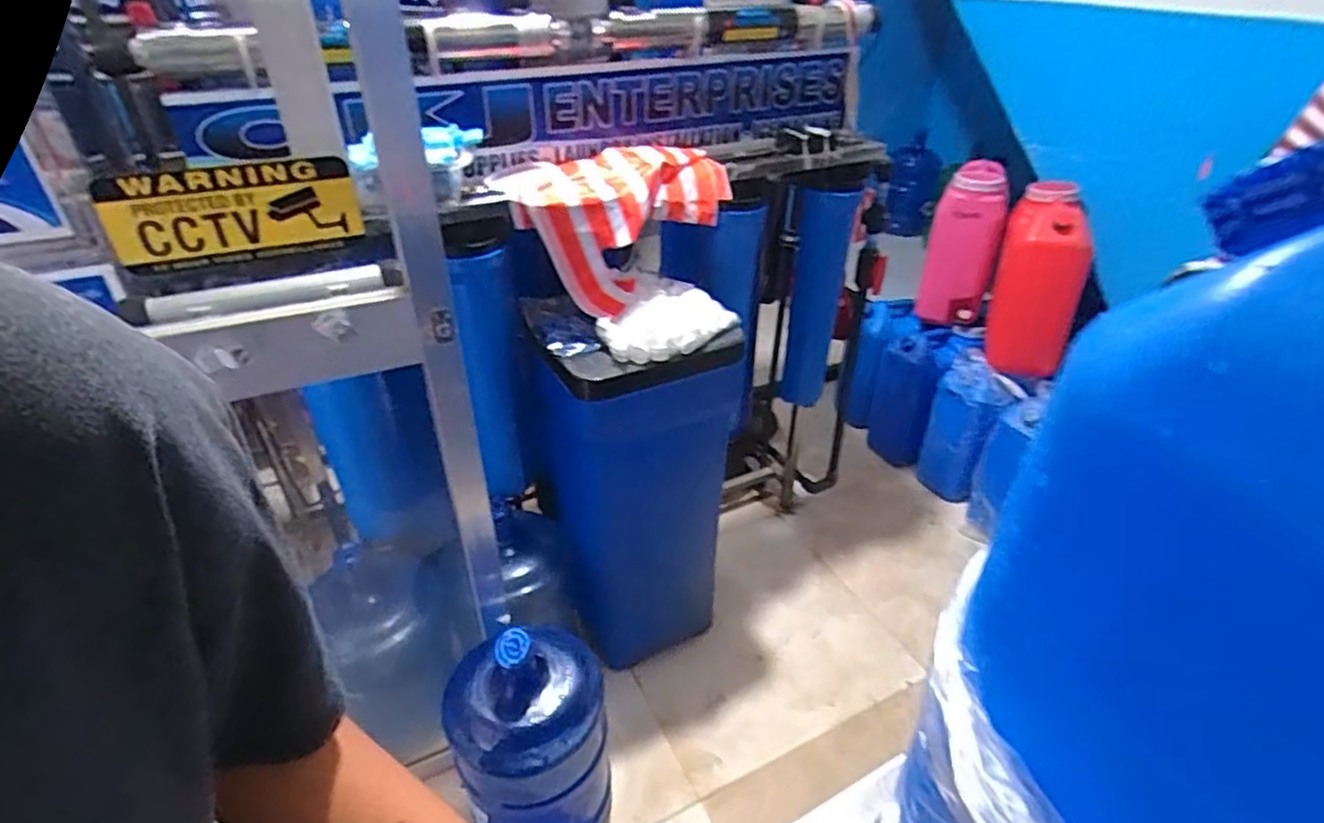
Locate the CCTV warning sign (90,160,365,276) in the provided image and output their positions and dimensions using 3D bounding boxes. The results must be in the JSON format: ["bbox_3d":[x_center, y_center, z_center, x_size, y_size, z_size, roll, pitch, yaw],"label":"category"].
[{"bbox_3d":[-0.433,-0.200,0.679,0.223,0.093,0.012,-13,39,-18],"label":"CCTV warning sign"}]

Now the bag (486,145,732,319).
[{"bbox_3d":[-0.075,-0.310,1.124,0.355,0.222,0.190,-24,42,-31],"label":"bag"}]

